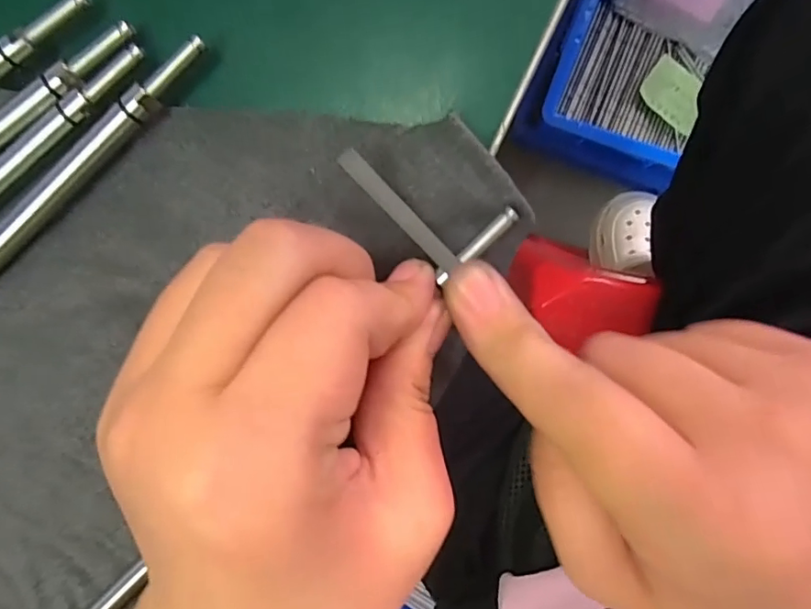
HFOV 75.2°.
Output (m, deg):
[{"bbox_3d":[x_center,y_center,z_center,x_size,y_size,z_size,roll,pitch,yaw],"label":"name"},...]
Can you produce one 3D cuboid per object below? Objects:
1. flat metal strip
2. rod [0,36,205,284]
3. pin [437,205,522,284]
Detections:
[{"bbox_3d":[-0.002,-0.023,0.132,0.005,0.004,0.039,-45,103,-1],"label":"flat metal strip"},{"bbox_3d":[-0.154,0.016,0.160,0.266,0.011,0.004,-40,58,10],"label":"rod"},{"bbox_3d":[0.019,-0.015,0.136,0.026,0.004,0.004,-42,90,6],"label":"pin"}]

